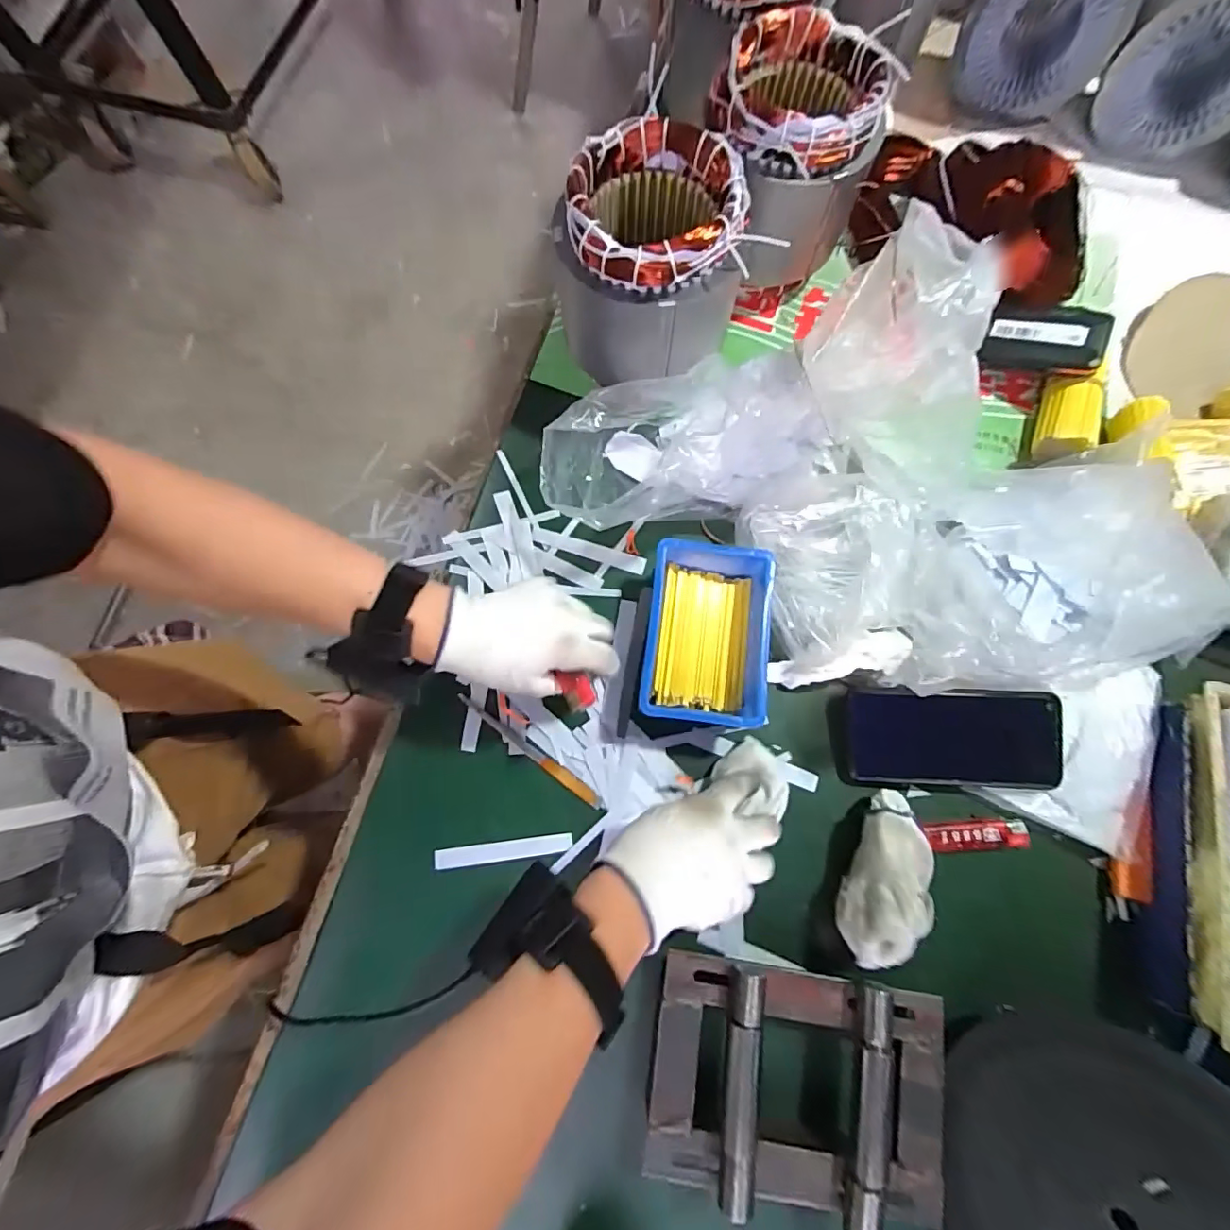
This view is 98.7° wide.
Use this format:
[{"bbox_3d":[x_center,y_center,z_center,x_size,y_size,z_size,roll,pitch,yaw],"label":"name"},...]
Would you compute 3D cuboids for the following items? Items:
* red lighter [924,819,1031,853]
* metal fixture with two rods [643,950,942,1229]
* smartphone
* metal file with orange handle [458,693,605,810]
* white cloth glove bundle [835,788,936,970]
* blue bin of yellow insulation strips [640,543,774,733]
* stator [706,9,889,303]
[{"bbox_3d":[0.287,0.175,0.418,0.079,0.010,0.022,-2,76,0],"label":"red lighter"},{"bbox_3d":[0.123,0.318,0.358,0.196,0.044,0.139,7,76,2],"label":"metal fixture with two rods"},{"bbox_3d":[0.272,0.100,0.428,0.154,0.012,0.074,-1,76,12],"label":"smartphone"},{"bbox_3d":[-0.071,0.113,0.440,0.149,0.004,0.010,35,78,9],"label":"metal file with orange handle"},{"bbox_3d":[0.201,0.193,0.384,0.051,0.054,0.116,23,77,6],"label":"white cloth glove bundle"},{"bbox_3d":[0.078,0.018,0.440,0.104,0.050,0.148,7,76,2],"label":"blue bin of yellow insulation strips"},{"bbox_3d":[0.161,-0.420,0.503,0.155,0.152,0.153,0,76,0],"label":"stator"}]

